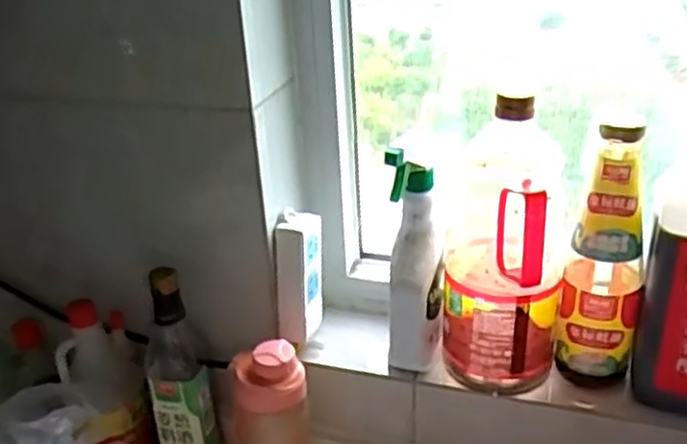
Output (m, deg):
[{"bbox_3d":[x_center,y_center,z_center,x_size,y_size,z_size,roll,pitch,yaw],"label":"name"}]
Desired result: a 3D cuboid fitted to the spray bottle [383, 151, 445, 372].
[{"bbox_3d":[0.072,0.044,0.747,0.054,0.244,0.051,2,28,12],"label":"spray bottle"}]

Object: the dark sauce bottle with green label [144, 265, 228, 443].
[{"bbox_3d":[-0.189,0.187,0.836,0.073,0.302,0.057,-10,28,-10],"label":"dark sauce bottle with green label"}]

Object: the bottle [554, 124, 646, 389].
[{"bbox_3d":[0.260,0.042,0.722,0.073,0.284,0.075,10,31,25],"label":"bottle"}]

